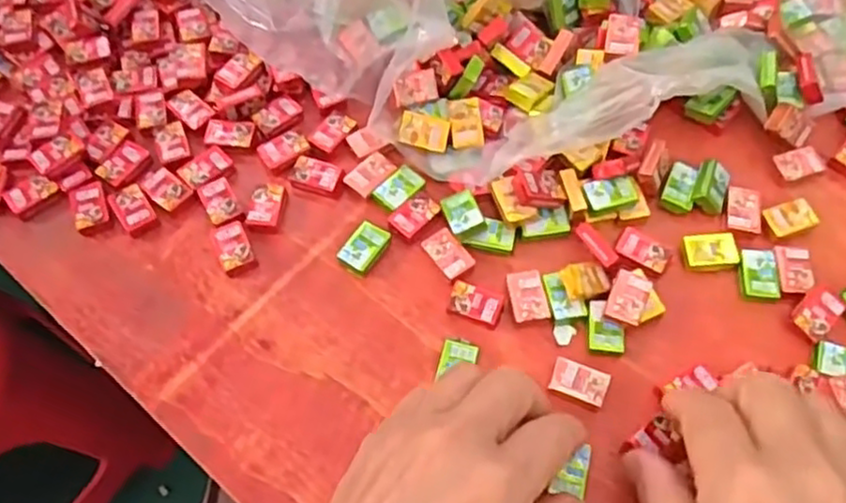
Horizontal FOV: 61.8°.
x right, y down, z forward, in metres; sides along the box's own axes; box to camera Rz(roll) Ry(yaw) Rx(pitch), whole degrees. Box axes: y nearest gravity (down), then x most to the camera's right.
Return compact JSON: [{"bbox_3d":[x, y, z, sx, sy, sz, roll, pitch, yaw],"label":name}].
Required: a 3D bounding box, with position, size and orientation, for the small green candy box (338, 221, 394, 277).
[{"bbox_3d":[-0.030,-0.002,0.358,0.018,0.008,0.027,33,68,15],"label":"small green candy box"}]

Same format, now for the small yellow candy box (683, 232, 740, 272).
[{"bbox_3d":[0.145,0.001,0.356,0.026,0.006,0.019,-5,64,-2],"label":"small yellow candy box"}]

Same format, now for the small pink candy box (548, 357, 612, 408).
[{"bbox_3d":[0.072,0.061,0.327,0.025,0.008,0.017,20,65,10],"label":"small pink candy box"}]

